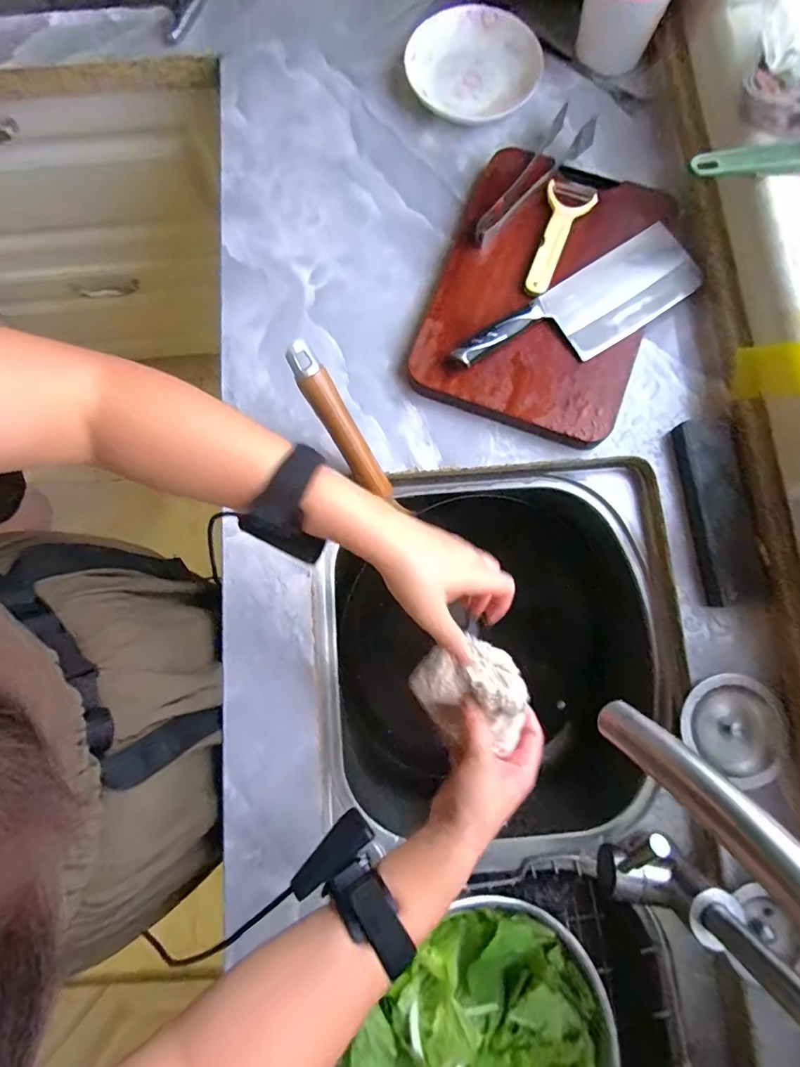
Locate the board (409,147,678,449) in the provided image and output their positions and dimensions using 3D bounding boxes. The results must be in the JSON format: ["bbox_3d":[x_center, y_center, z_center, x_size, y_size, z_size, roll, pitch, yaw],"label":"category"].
[{"bbox_3d":[0.170,-0.287,0.581,0.240,0.028,0.338,19,80,5],"label":"board"}]

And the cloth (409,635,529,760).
[{"bbox_3d":[0.066,0.144,0.439,0.090,0.035,0.099,-37,81,-5],"label":"cloth"}]

